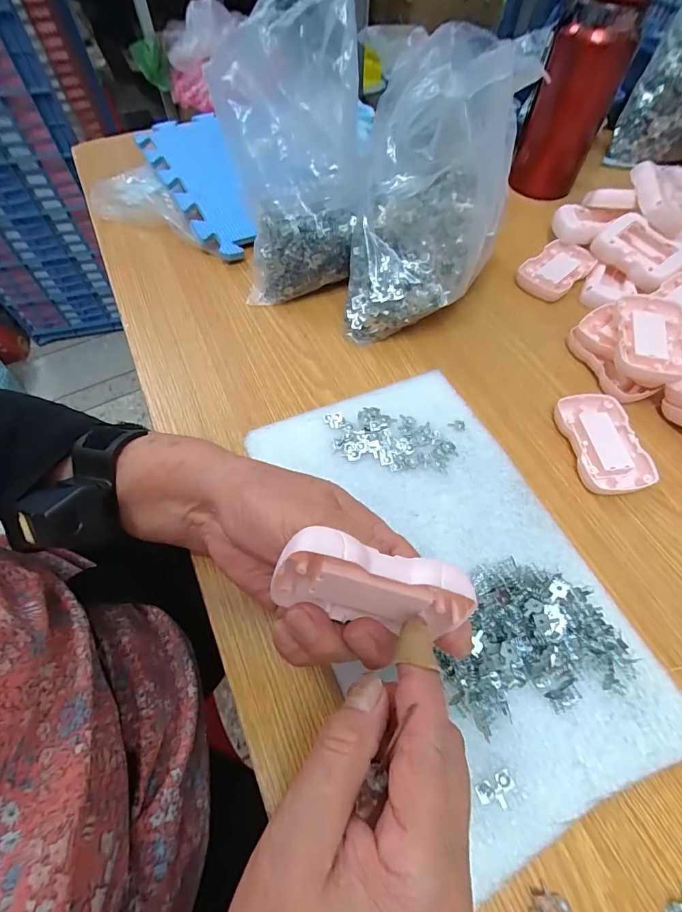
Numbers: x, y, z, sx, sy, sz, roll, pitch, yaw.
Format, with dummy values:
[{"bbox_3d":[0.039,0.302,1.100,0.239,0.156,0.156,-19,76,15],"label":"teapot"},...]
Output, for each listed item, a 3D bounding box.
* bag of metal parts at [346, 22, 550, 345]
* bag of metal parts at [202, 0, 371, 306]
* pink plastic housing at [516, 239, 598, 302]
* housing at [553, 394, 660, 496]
[{"bbox_3d":[0.074,-0.212,0.344,0.115,0.185,0.155,15,62,9],"label":"bag of metal parts"},{"bbox_3d":[-0.040,-0.254,0.360,0.118,0.185,0.115,-6,61,-3],"label":"bag of metal parts"},{"bbox_3d":[0.233,-0.202,0.441,0.085,0.012,0.053,-37,67,-18],"label":"pink plastic housing"},{"bbox_3d":[0.211,-0.010,0.332,0.052,0.016,0.085,-7,61,-3],"label":"housing"}]

